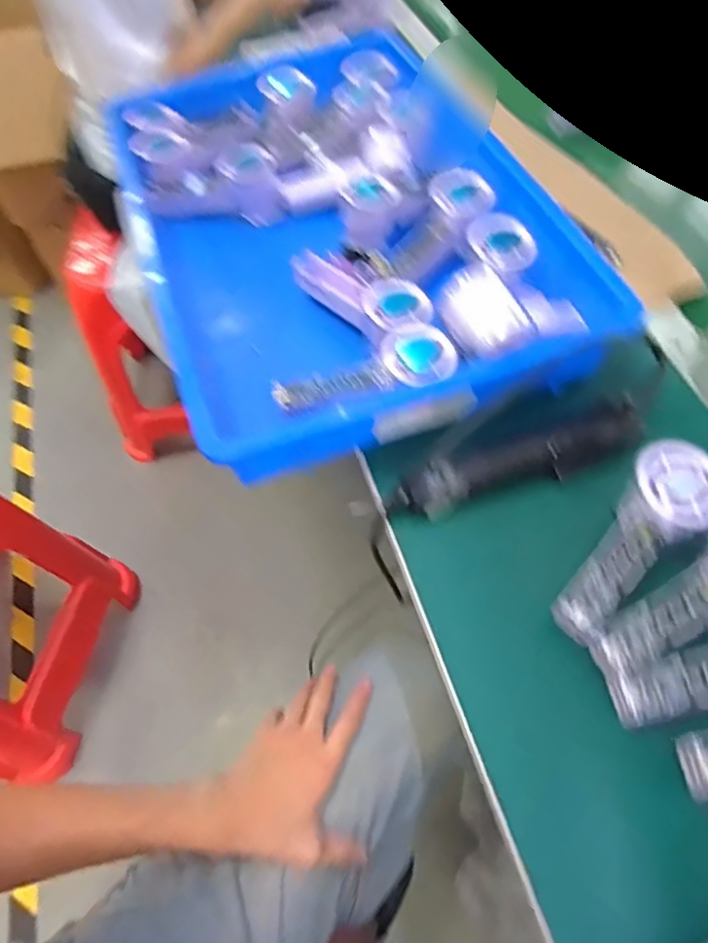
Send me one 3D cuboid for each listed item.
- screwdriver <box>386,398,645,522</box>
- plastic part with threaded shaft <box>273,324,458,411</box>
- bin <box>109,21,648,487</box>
[{"bbox_3d":[0.129,-0.007,0.440,0.204,0.042,0.035,-17,60,-9],"label":"screwdriver"},{"bbox_3d":[0.007,-0.081,0.455,0.144,0.024,0.047,-17,58,13],"label":"plastic part with threaded shaft"},{"bbox_3d":[-0.027,-0.272,0.581,0.380,0.092,0.589,-17,60,-9],"label":"bin"}]

